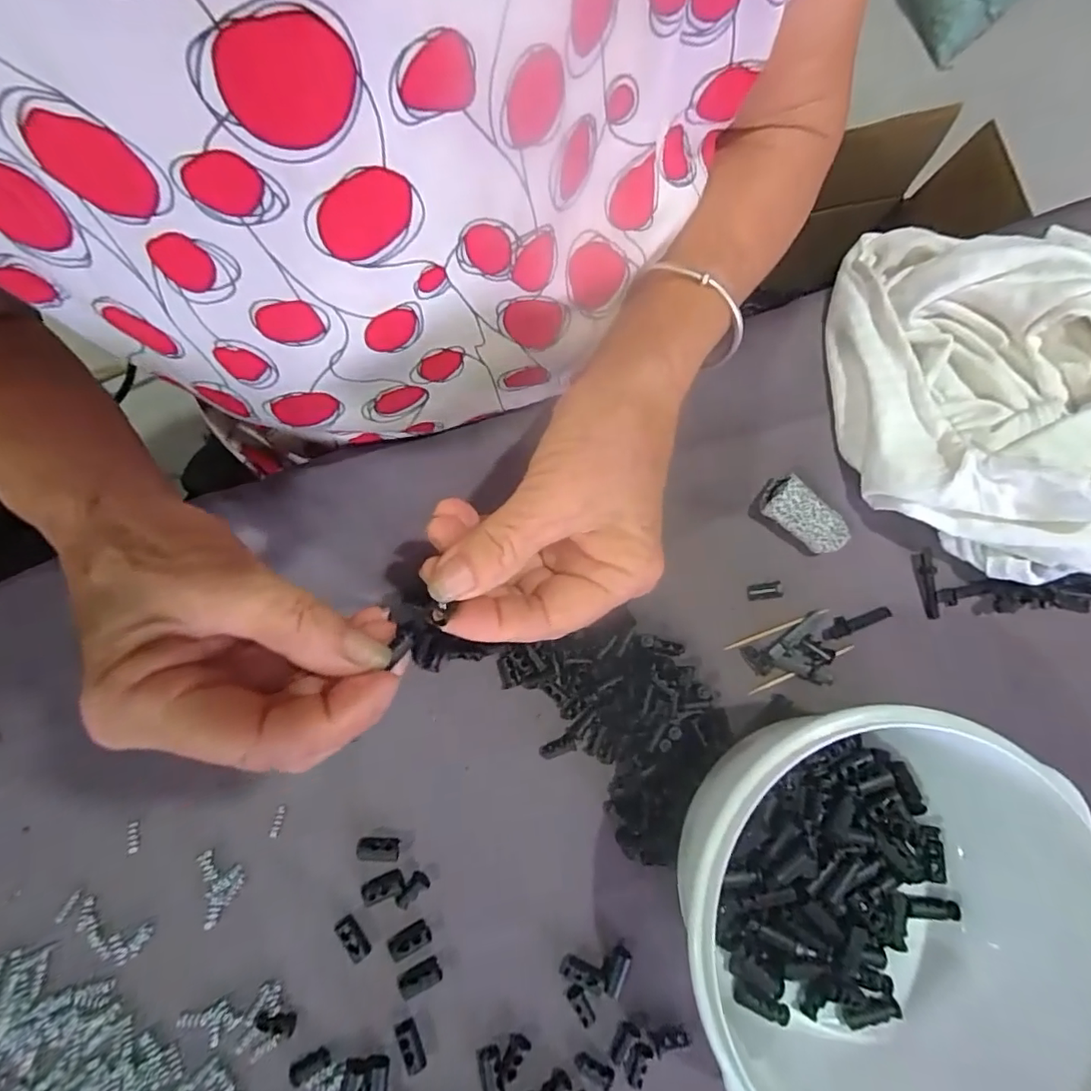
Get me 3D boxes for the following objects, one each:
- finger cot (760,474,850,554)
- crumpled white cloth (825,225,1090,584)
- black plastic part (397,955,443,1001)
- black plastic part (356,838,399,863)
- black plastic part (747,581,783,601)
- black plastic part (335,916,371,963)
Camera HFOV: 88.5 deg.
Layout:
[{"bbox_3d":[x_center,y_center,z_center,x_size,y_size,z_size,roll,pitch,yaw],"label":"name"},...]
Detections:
[{"bbox_3d":[0.139,-0.016,0.299,0.047,0.018,0.023,37,81,4],"label":"finger cot"},{"bbox_3d":[0.242,-0.081,0.291,0.153,0.065,0.187,1,81,-2],"label":"crumpled white cloth"},{"bbox_3d":[-0.059,0.201,0.259,0.020,0.006,0.012,-27,83,-6],"label":"black plastic part"},{"bbox_3d":[-0.081,0.146,0.267,0.021,0.008,0.011,1,81,-2],"label":"black plastic part"},{"bbox_3d":[0.117,0.024,0.298,0.018,0.005,0.009,-8,81,-4],"label":"black plastic part"},{"bbox_3d":[-0.090,0.183,0.260,0.009,0.004,0.019,-37,84,-7],"label":"black plastic part"}]

